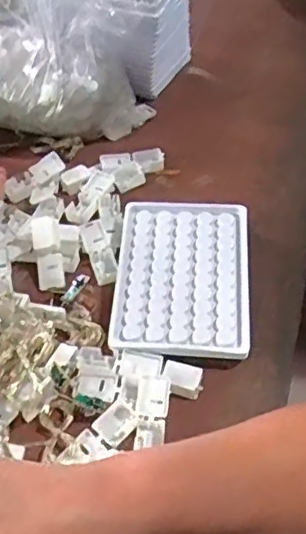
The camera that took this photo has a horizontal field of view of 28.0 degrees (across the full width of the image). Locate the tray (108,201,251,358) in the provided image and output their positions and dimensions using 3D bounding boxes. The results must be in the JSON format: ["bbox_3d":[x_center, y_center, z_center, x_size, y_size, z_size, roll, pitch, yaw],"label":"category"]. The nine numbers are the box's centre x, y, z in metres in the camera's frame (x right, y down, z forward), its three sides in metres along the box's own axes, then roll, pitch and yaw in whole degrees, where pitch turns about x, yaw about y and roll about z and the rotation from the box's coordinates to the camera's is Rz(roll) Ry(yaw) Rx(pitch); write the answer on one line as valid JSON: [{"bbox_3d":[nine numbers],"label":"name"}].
[{"bbox_3d":[0.022,0.006,0.446,0.095,0.021,0.129,3,50,2],"label":"tray"}]

